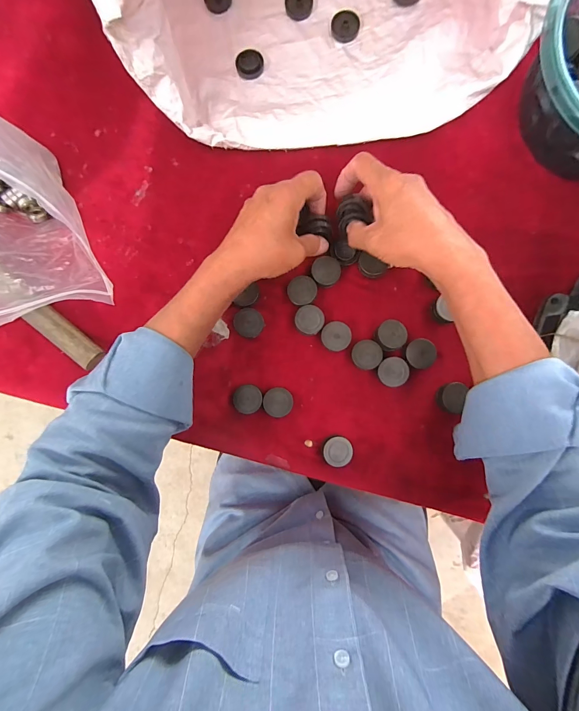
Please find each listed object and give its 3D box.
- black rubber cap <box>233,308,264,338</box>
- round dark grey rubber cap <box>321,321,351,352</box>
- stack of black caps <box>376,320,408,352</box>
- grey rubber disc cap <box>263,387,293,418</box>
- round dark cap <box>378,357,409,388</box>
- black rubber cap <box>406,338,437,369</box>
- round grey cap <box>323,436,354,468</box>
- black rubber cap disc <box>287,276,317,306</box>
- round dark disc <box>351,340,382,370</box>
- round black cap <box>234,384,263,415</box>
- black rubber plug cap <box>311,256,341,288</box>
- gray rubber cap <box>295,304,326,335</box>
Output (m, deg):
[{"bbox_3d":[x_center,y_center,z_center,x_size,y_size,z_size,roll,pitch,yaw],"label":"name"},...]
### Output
[{"bbox_3d":[-0.047,-0.037,0.376,0.035,0.014,0.032,0,88,2],"label":"black rubber cap"},{"bbox_3d":[0.052,-0.021,0.369,0.032,0.017,0.032,0,88,2],"label":"round dark grey rubber cap"},{"bbox_3d":[0.114,-0.023,0.367,0.035,0.023,0.032,-28,87,1],"label":"stack of black caps"},{"bbox_3d":[-0.012,0.053,0.369,0.032,0.016,0.033,0,88,2],"label":"grey rubber disc cap"},{"bbox_3d":[0.116,0.019,0.367,0.032,0.016,0.033,0,88,2],"label":"round dark cap"},{"bbox_3d":[0.147,-0.002,0.366,0.034,0.010,0.033,0,88,2],"label":"black rubber cap"},{"bbox_3d":[0.054,0.107,0.365,0.034,0.018,0.032,0,88,2],"label":"round grey cap"},{"bbox_3d":[0.015,-0.073,0.373,0.032,0.015,0.033,0,88,2],"label":"black rubber cap disc"},{"bbox_3d":[0.086,-0.001,0.368,0.032,0.017,0.032,0,88,2],"label":"round dark disc"},{"bbox_3d":[-0.047,0.049,0.371,0.032,0.015,0.031,0,88,2],"label":"round black cap"},{"bbox_3d":[0.042,-0.095,0.374,0.032,0.017,0.032,0,88,2],"label":"black rubber plug cap"},{"bbox_3d":[0.023,-0.040,0.370,0.032,0.016,0.032,0,88,2],"label":"gray rubber cap"}]

